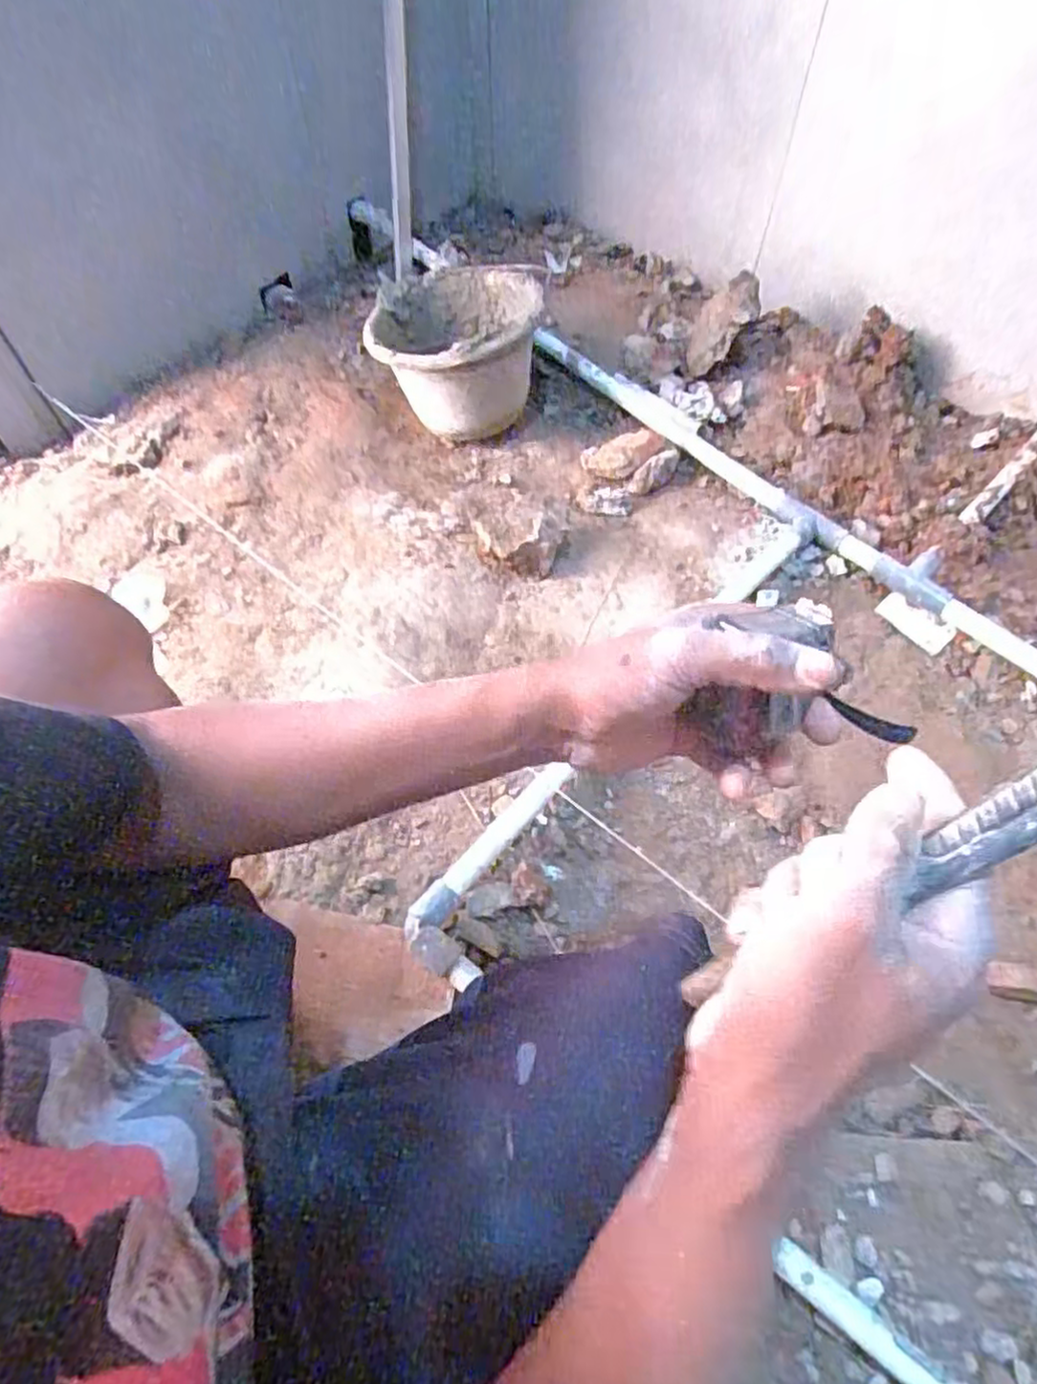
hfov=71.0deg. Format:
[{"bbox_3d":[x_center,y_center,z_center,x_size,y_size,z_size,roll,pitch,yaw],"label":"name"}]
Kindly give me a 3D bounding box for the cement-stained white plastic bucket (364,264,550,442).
[{"bbox_3d":[-0.092,-0.507,1.092,0.232,0.202,0.237,-1,59,1],"label":"cement-stained white plastic bucket"}]

